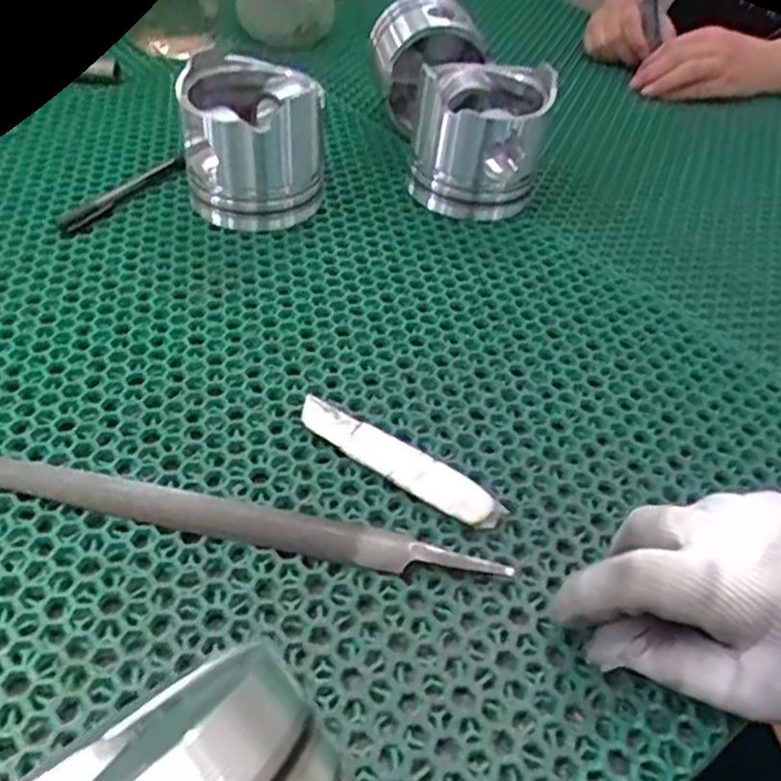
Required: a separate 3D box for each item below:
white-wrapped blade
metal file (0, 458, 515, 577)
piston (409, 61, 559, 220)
[{"bbox_3d":[0.003,0.034,0.362,0.112,0.009,0.022,29,49,23],"label":"white-wrapped blade"},{"bbox_3d":[-0.070,0.056,0.334,0.240,0.007,0.020,11,45,6],"label":"metal file"},{"bbox_3d":[0.066,-0.184,0.536,0.086,0.091,0.095,14,45,10],"label":"piston"}]

